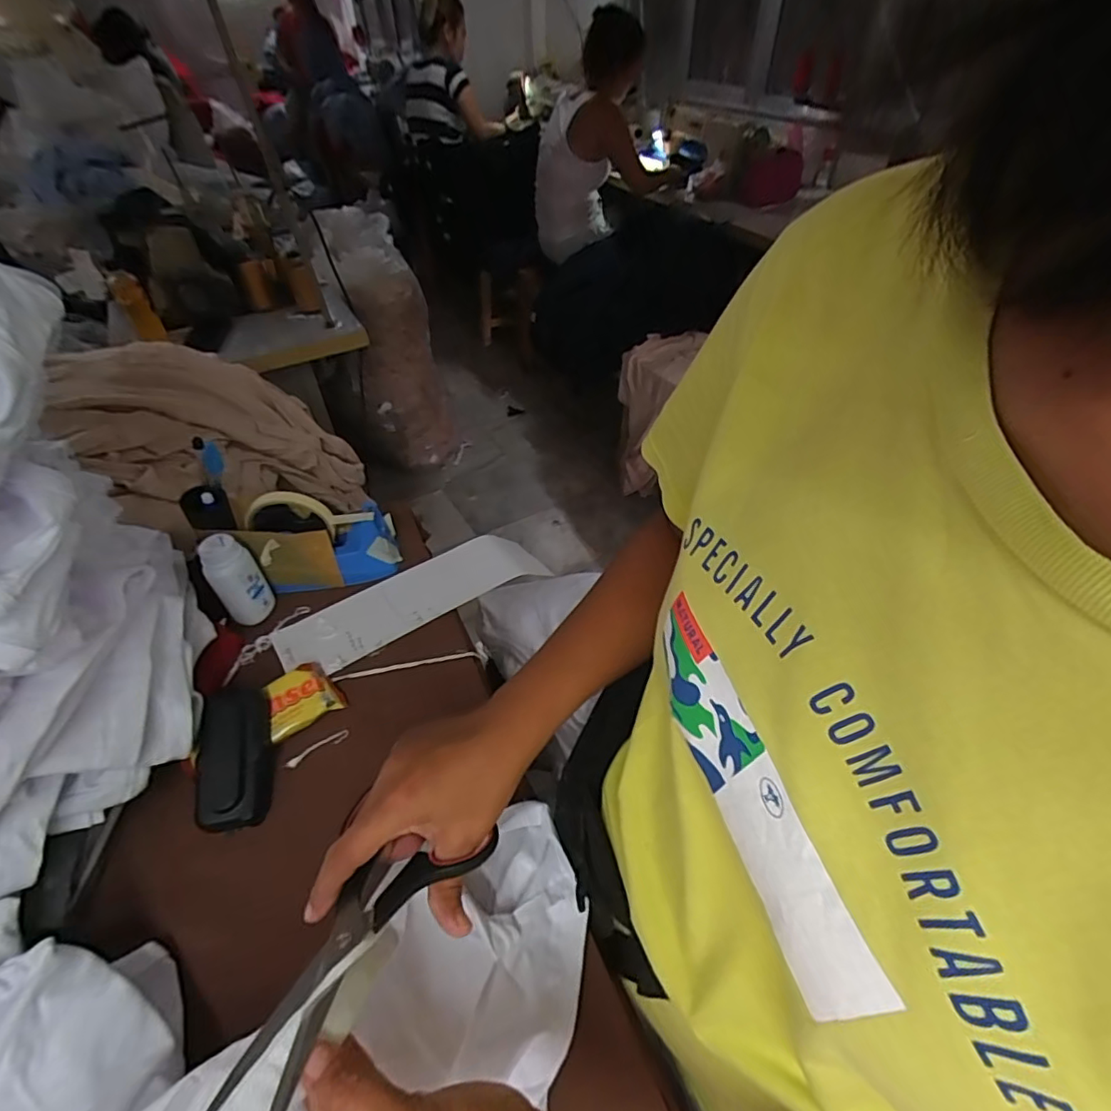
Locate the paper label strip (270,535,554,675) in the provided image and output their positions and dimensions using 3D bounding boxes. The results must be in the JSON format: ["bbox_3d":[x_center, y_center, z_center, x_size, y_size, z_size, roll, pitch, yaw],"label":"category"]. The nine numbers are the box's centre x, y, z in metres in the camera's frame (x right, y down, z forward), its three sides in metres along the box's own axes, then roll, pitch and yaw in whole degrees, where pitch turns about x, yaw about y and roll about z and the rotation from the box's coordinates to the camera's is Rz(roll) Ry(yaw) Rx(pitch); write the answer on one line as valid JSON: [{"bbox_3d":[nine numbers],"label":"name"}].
[{"bbox_3d":[-0.156,0.046,0.615,0.285,0.016,0.083,-27,51,-23],"label":"paper label strip"}]

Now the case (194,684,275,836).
[{"bbox_3d":[-0.270,0.168,0.464,0.052,0.028,0.111,-12,65,-11],"label":"case"}]

